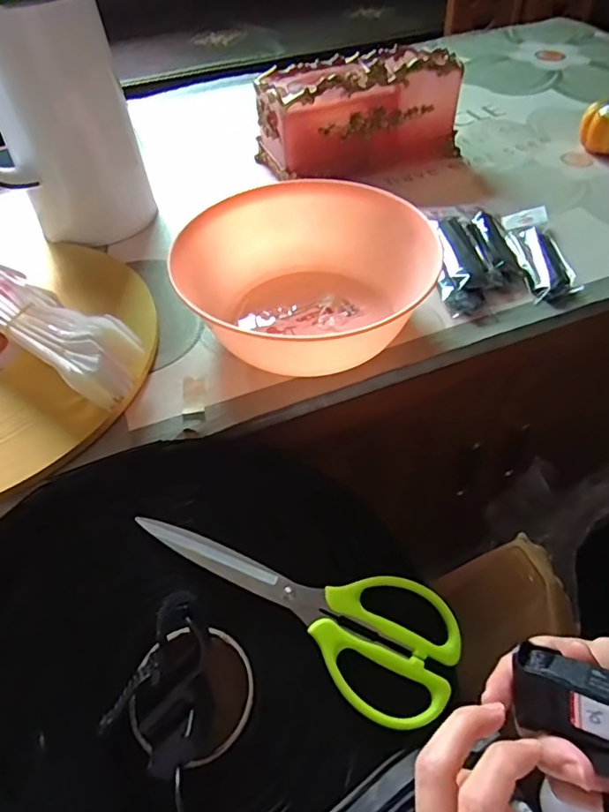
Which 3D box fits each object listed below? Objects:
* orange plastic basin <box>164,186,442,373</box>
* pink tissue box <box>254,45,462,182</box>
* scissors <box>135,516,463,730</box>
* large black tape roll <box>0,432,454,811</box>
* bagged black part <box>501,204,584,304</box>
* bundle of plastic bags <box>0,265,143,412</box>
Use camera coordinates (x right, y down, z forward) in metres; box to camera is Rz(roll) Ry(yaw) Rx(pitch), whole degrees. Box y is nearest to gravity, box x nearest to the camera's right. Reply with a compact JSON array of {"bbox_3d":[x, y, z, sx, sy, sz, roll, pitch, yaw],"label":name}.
[{"bbox_3d":[-0.007,-0.131,0.526,0.221,0.084,0.196,20,53,19],"label":"orange plastic basin"},{"bbox_3d":[0.069,-0.414,0.741,0.258,0.119,0.143,-14,50,-9],"label":"pink tissue box"},{"bbox_3d":[-0.005,0.139,0.389,0.242,0.015,0.091,25,54,7],"label":"scissors"},{"bbox_3d":[-0.081,0.175,0.352,0.350,0.030,0.320,3,60,-5],"label":"large black tape roll"},{"bbox_3d":[0.260,-0.176,0.595,0.050,0.017,0.163,0,49,3],"label":"bagged black part"},{"bbox_3d":[-0.243,-0.072,0.498,0.218,0.067,0.077,28,56,24],"label":"bundle of plastic bags"}]

